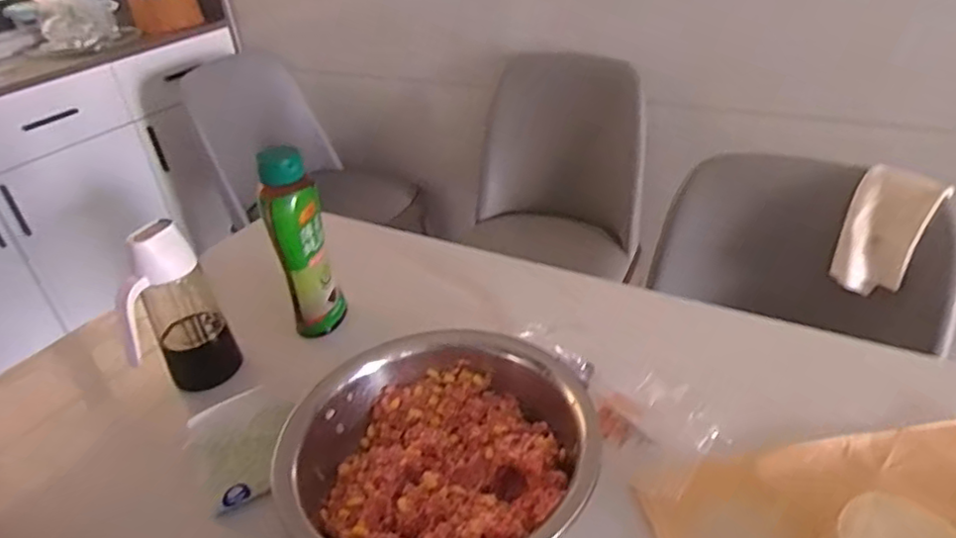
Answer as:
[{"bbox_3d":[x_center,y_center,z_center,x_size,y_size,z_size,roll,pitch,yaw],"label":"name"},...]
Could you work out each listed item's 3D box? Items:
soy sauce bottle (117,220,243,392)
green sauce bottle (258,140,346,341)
[{"bbox_3d":[-0.361,0.061,0.742,0.104,0.226,0.082,-22,36,-22],"label":"soy sauce bottle"},{"bbox_3d":[-0.224,-0.028,0.801,0.071,0.245,0.052,-16,34,-14],"label":"green sauce bottle"}]

